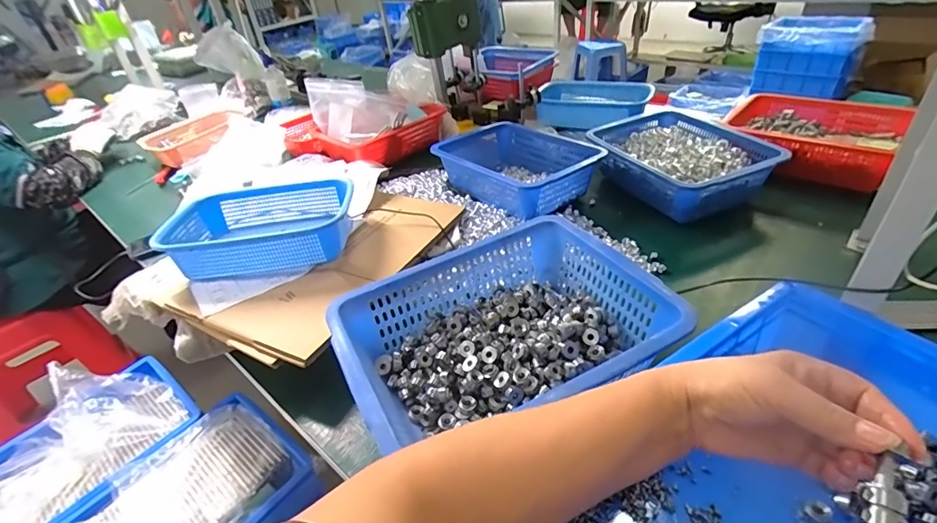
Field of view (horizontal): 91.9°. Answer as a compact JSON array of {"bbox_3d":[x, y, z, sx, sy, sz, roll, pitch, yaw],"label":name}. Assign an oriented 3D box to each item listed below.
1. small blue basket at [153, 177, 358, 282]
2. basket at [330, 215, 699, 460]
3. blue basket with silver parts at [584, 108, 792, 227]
[{"bbox_3d":[-0.340,-0.061,0.772,0.302,0.077,0.215,-7,36,0],"label":"small blue basket"},{"bbox_3d":[0.039,0.092,0.549,0.362,0.095,0.266,-19,38,-15],"label":"basket"},{"bbox_3d":[0.409,-0.197,0.902,0.241,0.083,0.309,-17,38,-13],"label":"blue basket with silver parts"}]

